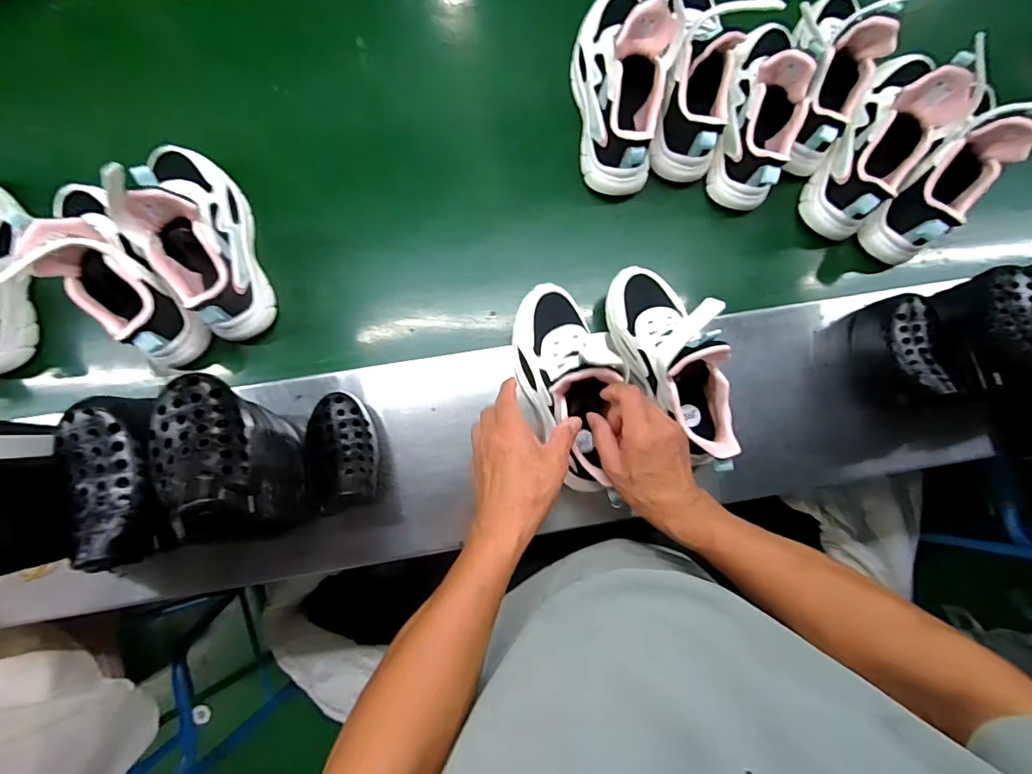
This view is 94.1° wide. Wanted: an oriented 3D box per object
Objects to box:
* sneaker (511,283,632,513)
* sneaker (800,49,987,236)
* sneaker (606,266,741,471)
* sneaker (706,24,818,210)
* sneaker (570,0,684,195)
[{"bbox_3d":[0.060,-0.004,0.536,0.099,0.129,0.228,-24,86,-2],"label":"sneaker"},{"bbox_3d":[0.472,-0.318,0.597,0.099,0.127,0.246,35,86,2],"label":"sneaker"},{"bbox_3d":[0.177,-0.029,0.519,0.076,0.144,0.234,-19,86,-2],"label":"sneaker"},{"bbox_3d":[0.311,-0.359,0.596,0.080,0.115,0.231,9,85,0],"label":"sneaker"},{"bbox_3d":[0.133,-0.380,0.582,0.102,0.119,0.243,-6,85,-1],"label":"sneaker"}]

